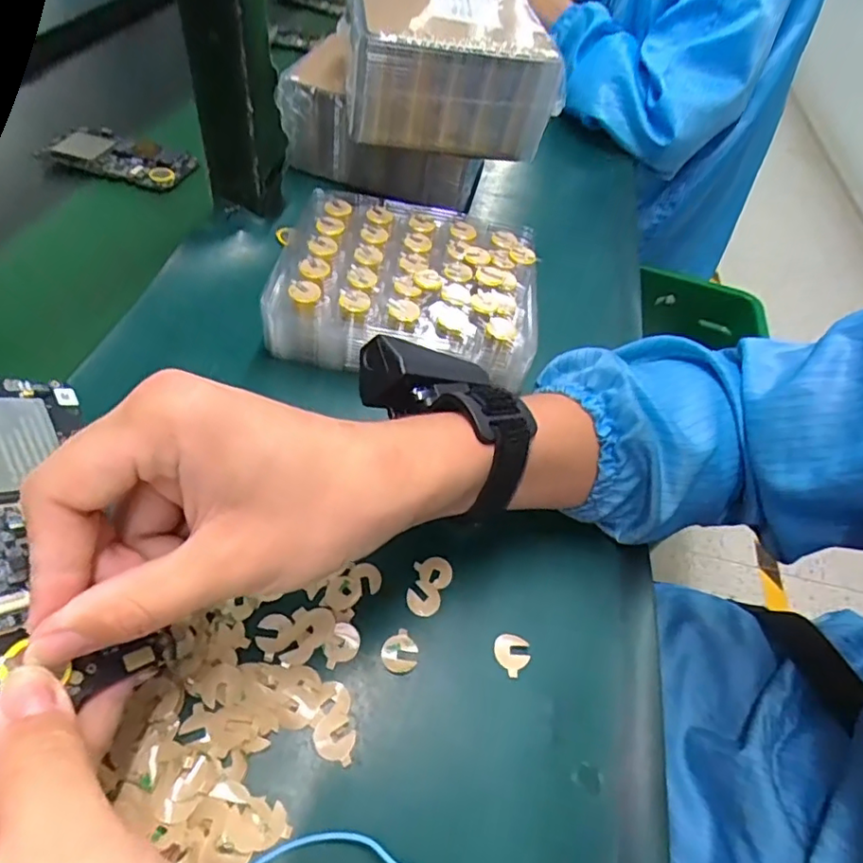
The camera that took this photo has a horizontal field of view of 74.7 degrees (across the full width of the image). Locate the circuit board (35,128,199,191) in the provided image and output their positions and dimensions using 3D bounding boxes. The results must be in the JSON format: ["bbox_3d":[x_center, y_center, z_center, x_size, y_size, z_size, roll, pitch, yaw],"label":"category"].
[{"bbox_3d":[-0.276,-0.246,0.504,0.124,0.016,0.064,14,56,8],"label":"circuit board"}]

